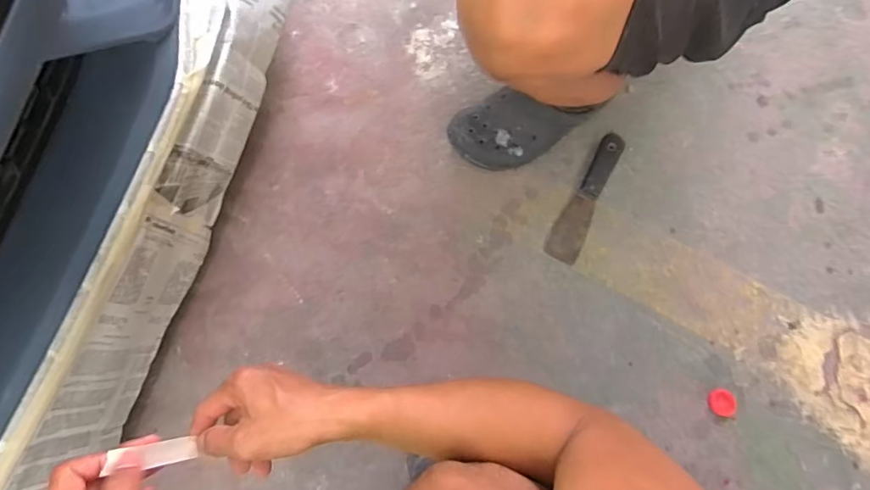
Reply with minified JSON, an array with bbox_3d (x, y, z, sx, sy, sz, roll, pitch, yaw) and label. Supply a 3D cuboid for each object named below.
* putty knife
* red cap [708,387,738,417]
[{"bbox_3d":[0.216,-0.069,0.718,0.048,0.025,0.193,25,81,3],"label":"putty knife"},{"bbox_3d":[0.397,0.218,0.695,0.034,0.011,0.036,0,81,-1],"label":"red cap"}]

